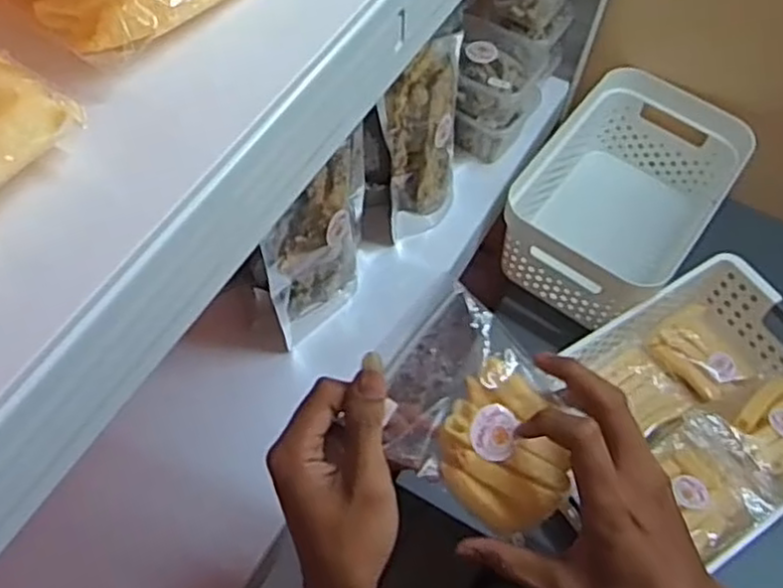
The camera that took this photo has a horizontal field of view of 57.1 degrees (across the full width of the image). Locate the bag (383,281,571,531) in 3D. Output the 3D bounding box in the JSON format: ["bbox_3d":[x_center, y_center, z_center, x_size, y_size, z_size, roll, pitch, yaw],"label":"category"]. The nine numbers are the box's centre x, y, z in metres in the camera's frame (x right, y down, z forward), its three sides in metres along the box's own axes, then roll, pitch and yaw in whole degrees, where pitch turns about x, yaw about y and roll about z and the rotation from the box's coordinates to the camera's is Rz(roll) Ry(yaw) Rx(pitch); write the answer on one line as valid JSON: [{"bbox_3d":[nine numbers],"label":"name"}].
[{"bbox_3d":[0.054,0.067,0.403,0.116,0.035,0.099,30,84,-1],"label":"bag"}]

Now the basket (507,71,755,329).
[{"bbox_3d":[0.240,-0.100,0.778,0.169,0.125,0.249,35,64,16],"label":"basket"}]

